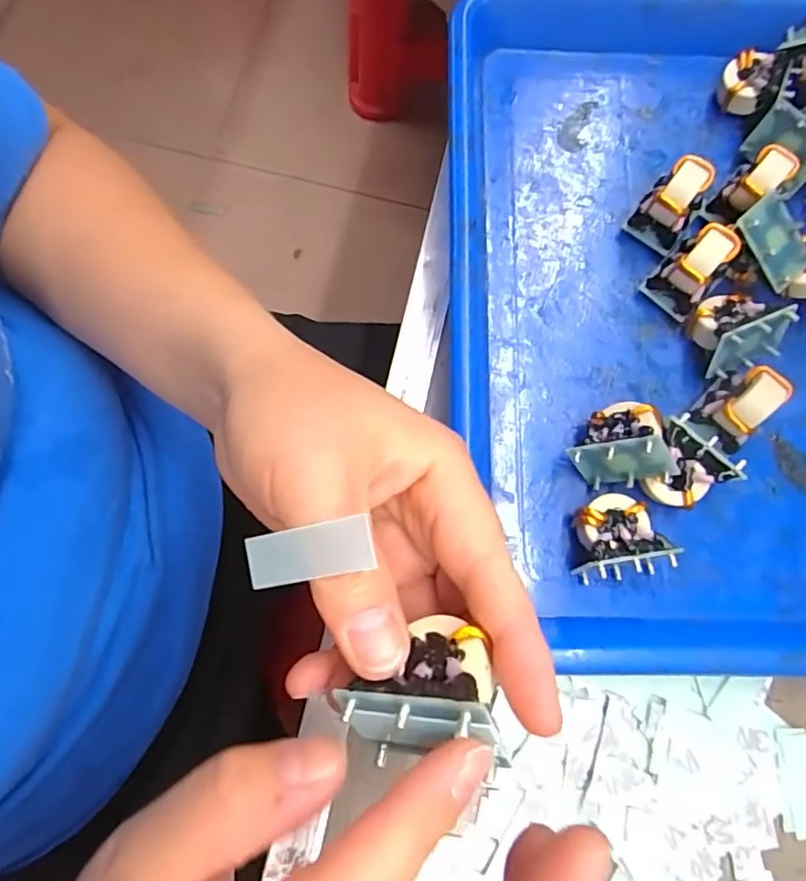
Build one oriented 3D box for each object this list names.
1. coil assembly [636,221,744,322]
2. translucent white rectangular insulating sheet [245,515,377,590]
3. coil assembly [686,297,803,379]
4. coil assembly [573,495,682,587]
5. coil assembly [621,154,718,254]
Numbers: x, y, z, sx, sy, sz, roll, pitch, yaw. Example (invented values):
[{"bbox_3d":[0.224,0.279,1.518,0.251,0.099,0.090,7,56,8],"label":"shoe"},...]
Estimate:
[{"bbox_3d":[0.135,-0.080,0.267,0.025,0.036,0.032,41,80,8],"label":"coil assembly"},{"bbox_3d":[-0.024,0.029,0.146,0.037,0.004,0.013,-16,76,27],"label":"translucent white rectangular insulating sheet"},{"bbox_3d":[0.151,-0.052,0.263,0.034,0.027,0.031,-21,56,-7],"label":"coil assembly"},{"bbox_3d":[0.088,0.041,0.241,0.035,0.026,0.034,-15,78,-4],"label":"coil assembly"},{"bbox_3d":[0.128,-0.112,0.275,0.024,0.036,0.028,39,79,7],"label":"coil assembly"}]

